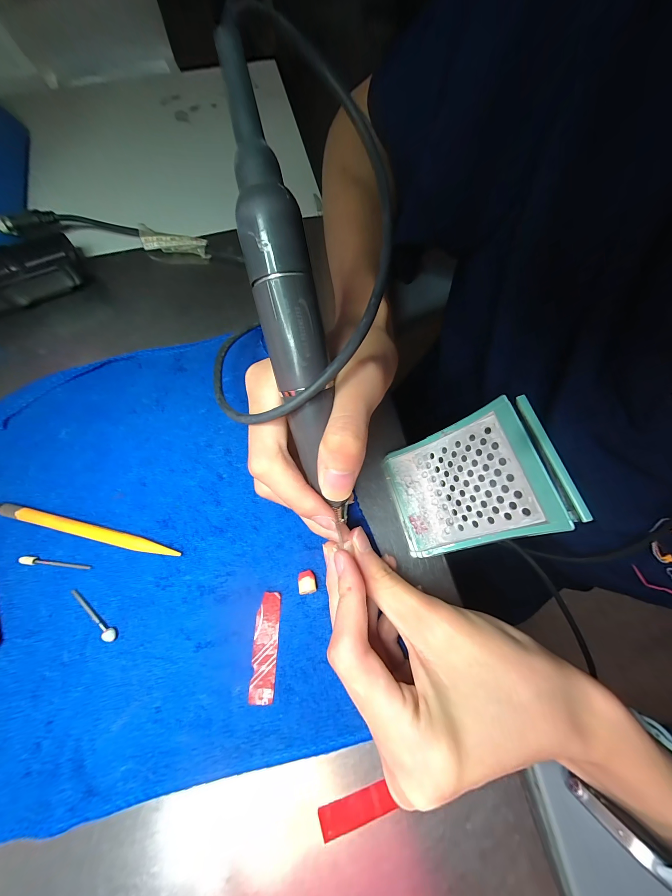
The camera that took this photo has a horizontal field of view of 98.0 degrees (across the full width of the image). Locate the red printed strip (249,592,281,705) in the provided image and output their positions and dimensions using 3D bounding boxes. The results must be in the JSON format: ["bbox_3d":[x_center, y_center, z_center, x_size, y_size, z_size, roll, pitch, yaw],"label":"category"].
[{"bbox_3d":[-0.043,0.120,0.177,0.015,0.004,0.058,2,72,1],"label":"red printed strip"}]

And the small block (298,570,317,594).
[{"bbox_3d":[-0.018,0.085,0.186,0.011,0.011,0.012,-10,72,-3],"label":"small block"}]

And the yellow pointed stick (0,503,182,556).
[{"bbox_3d":[-0.168,0.054,0.195,0.134,0.008,0.009,12,73,5],"label":"yellow pointed stick"}]

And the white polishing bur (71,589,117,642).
[{"bbox_3d":[-0.151,0.103,0.180,0.043,0.006,0.006,34,76,11],"label":"white polishing bur"}]

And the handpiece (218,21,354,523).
[{"bbox_3d":[-0.018,-0.050,0.124,0.024,0.018,0.176,-12,109,-3],"label":"handpiece"}]

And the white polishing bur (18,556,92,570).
[{"bbox_3d":[-0.183,0.075,0.190,0.046,0.004,0.005,5,72,2],"label":"white polishing bur"}]

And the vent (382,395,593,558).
[{"bbox_3d":[0.085,0.022,0.183,0.028,0.101,0.074,2,64,-43],"label":"vent"}]

